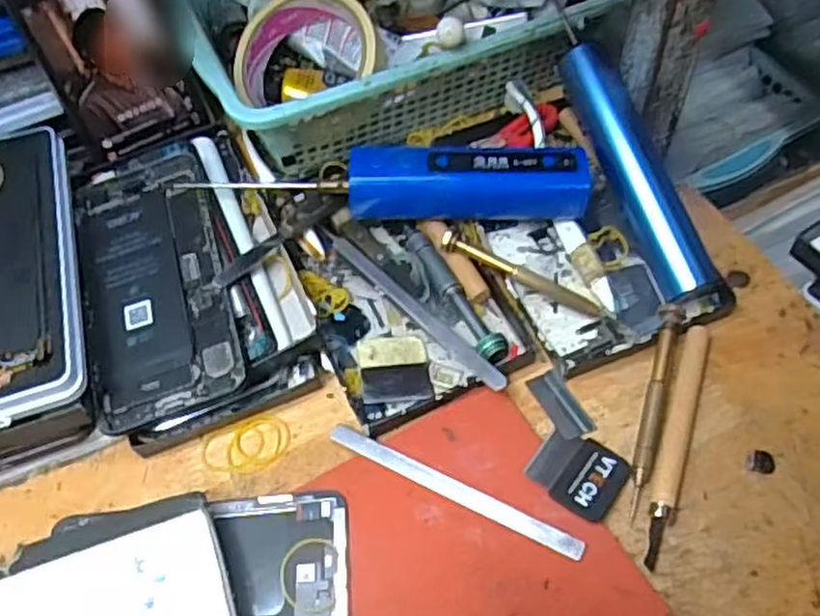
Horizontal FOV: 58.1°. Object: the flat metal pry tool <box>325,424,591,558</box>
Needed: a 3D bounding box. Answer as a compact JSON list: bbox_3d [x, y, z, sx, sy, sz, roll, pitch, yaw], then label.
[{"bbox_3d":[0.020,0.085,0.351,0.130,0.004,0.009,22,59,20],"label":"flat metal pry tool"}]

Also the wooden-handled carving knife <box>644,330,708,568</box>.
[{"bbox_3d":[0.129,0.062,0.355,0.013,0.007,0.124,16,59,14],"label":"wooden-handled carving knife"}]

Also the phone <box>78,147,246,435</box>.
[{"bbox_3d":[-0.138,-0.021,0.398,0.076,0.008,0.165,-15,57,-6],"label":"phone"}]

